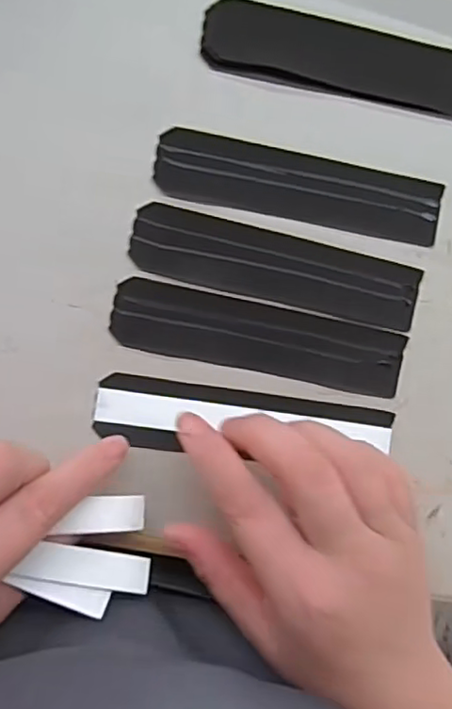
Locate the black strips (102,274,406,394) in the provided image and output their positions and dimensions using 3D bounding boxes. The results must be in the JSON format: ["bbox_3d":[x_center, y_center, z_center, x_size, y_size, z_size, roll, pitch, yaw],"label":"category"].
[{"bbox_3d":[0.017,-0.008,0.303,0.139,0.005,0.033,11,88,-7],"label":"black strips"}]

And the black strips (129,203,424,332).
[{"bbox_3d":[0.026,-0.042,0.304,0.138,0.005,0.033,12,88,-7],"label":"black strips"}]

